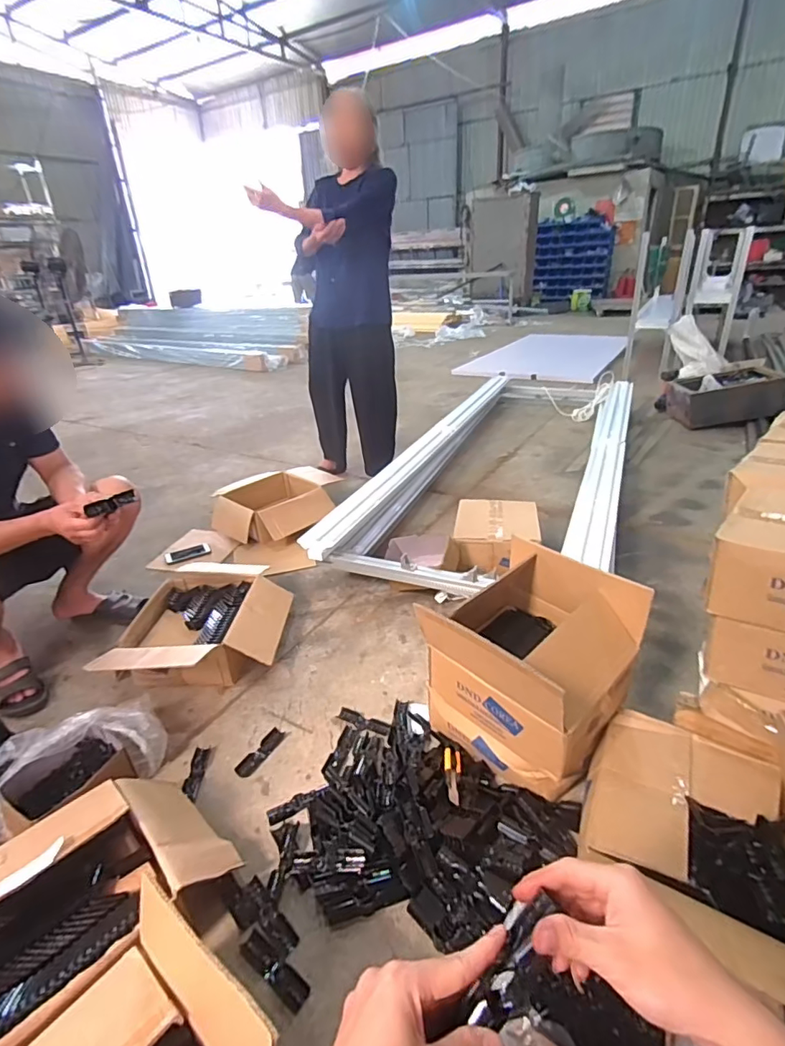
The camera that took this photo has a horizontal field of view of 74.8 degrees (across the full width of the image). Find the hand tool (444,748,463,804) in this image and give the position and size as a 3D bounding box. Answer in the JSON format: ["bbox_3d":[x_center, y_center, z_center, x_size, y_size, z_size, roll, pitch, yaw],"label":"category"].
[{"bbox_3d":[0.119,0.487,0.996,0.034,0.013,0.154,-1,11,5],"label":"hand tool"}]

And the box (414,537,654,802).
[{"bbox_3d":[0.262,0.291,1.033,0.334,0.349,0.316,22,35,39],"label":"box"}]

